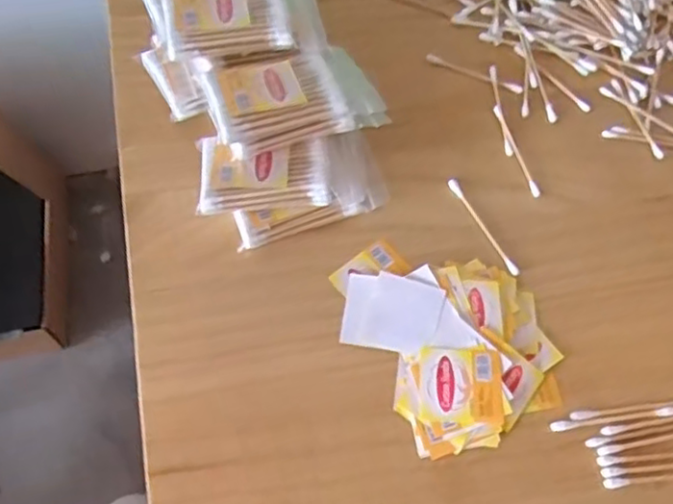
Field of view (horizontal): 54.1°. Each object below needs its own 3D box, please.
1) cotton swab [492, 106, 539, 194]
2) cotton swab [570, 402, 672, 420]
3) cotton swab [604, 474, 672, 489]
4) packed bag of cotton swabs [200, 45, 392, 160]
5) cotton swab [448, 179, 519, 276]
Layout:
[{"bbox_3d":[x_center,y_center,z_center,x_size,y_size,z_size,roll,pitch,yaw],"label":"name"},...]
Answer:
[{"bbox_3d":[0.117,-0.068,0.428,0.005,0.004,0.073,-11,63,-10],"label":"cotton swab"},{"bbox_3d":[0.159,0.083,0.351,0.071,0.004,0.005,-5,63,-7],"label":"cotton swab"},{"bbox_3d":[0.171,0.115,0.335,0.071,0.004,0.005,-3,62,-5],"label":"cotton swab"},{"bbox_3d":[-0.025,-0.091,0.378,0.096,0.029,0.055,-18,65,-13],"label":"packed bag of cotton swabs"},{"bbox_3d":[0.089,-0.016,0.399,0.006,0.004,0.073,-24,66,-15],"label":"cotton swab"}]

